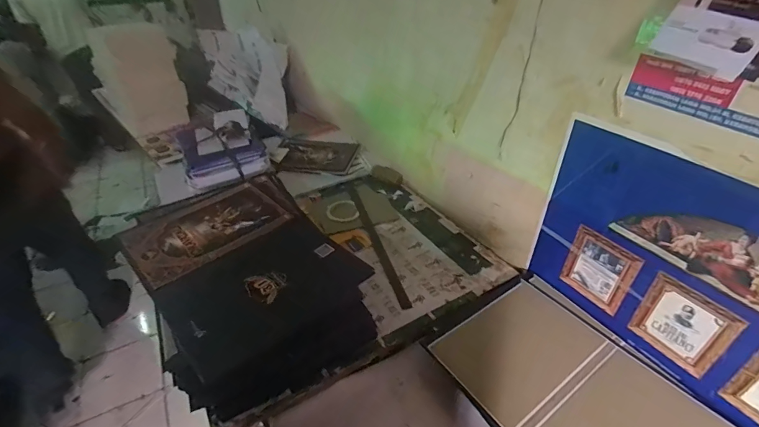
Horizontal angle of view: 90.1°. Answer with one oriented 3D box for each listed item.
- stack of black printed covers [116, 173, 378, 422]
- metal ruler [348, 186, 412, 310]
[{"bbox_3d":[-0.271,0.135,0.775,0.342,0.179,0.471,-26,43,-31],"label":"stack of black printed covers"},{"bbox_3d":[-0.017,0.064,1.029,0.024,0.010,0.523,-11,37,-14],"label":"metal ruler"}]

